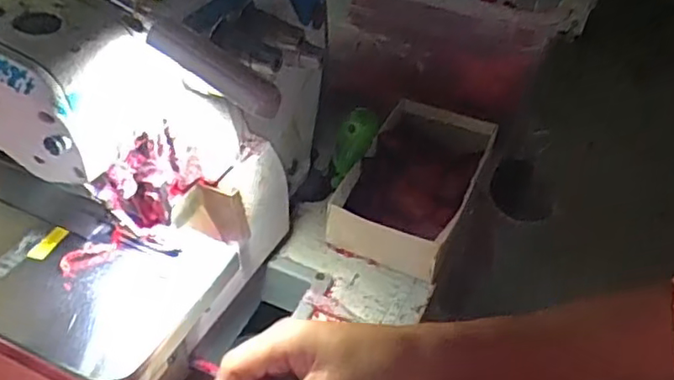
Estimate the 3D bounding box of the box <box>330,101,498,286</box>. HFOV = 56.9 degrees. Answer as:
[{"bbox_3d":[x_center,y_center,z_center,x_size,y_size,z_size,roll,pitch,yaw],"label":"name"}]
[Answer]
[{"bbox_3d":[0.074,-0.007,0.579,0.104,0.049,0.185,19,43,18],"label":"box"}]

